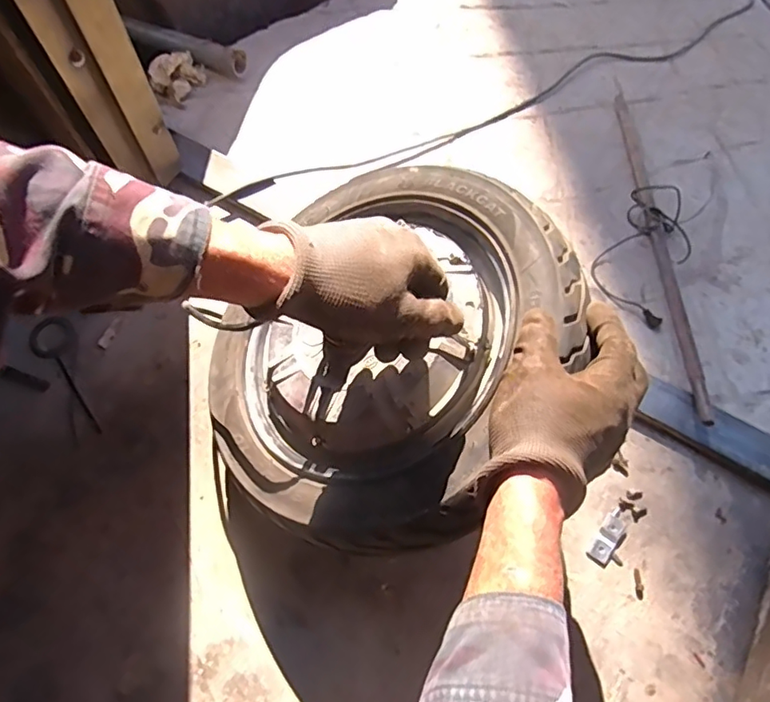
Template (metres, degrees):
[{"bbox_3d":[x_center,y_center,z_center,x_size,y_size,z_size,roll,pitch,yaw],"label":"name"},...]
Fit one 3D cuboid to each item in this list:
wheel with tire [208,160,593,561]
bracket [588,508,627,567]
[{"bbox_3d":[0.005,0.001,0.507,0.314,0.115,0.338,34,86,34],"label":"wheel with tire"},{"bbox_3d":[0.241,0.198,0.588,0.024,0.007,0.060,32,68,13],"label":"bracket"}]

